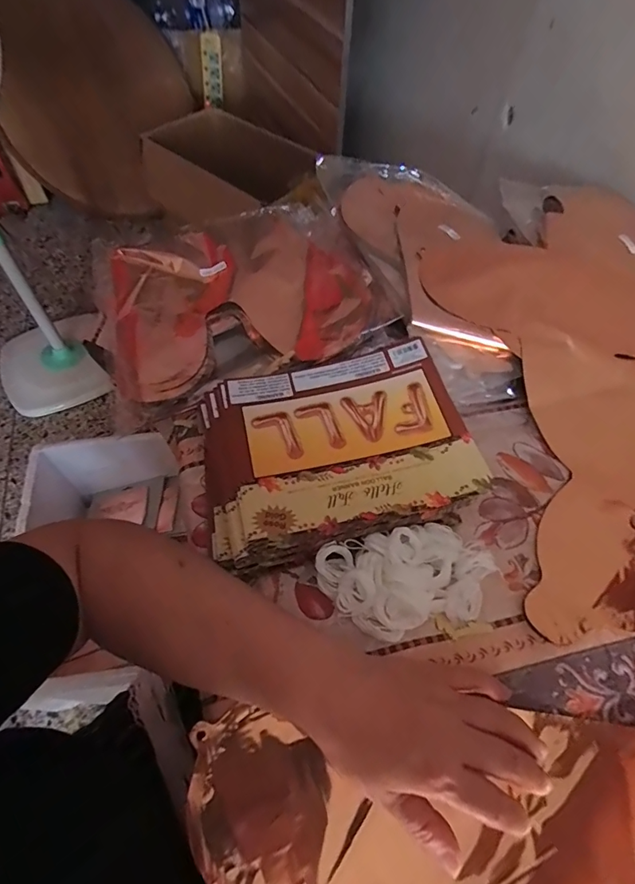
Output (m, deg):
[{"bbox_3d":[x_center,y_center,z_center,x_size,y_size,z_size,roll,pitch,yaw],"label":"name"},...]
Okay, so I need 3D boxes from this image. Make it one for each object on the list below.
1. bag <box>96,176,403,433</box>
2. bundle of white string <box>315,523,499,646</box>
[{"bbox_3d":[-0.095,-0.163,0.484,0.308,0.050,0.237,-19,60,-14],"label":"bag"},{"bbox_3d":[0.071,0.104,0.333,0.130,0.028,0.074,-11,58,-10],"label":"bundle of white string"}]

